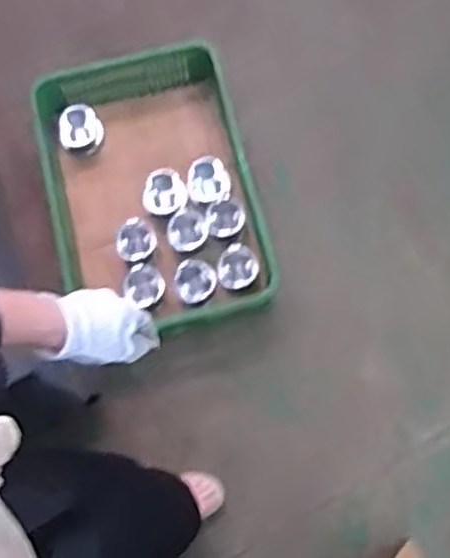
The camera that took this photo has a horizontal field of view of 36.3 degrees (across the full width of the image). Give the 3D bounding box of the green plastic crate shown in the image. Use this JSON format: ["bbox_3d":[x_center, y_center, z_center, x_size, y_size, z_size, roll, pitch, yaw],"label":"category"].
[{"bbox_3d":[-0.172,-0.182,1.547,0.456,0.176,0.627,-14,76,-2],"label":"green plastic crate"}]

